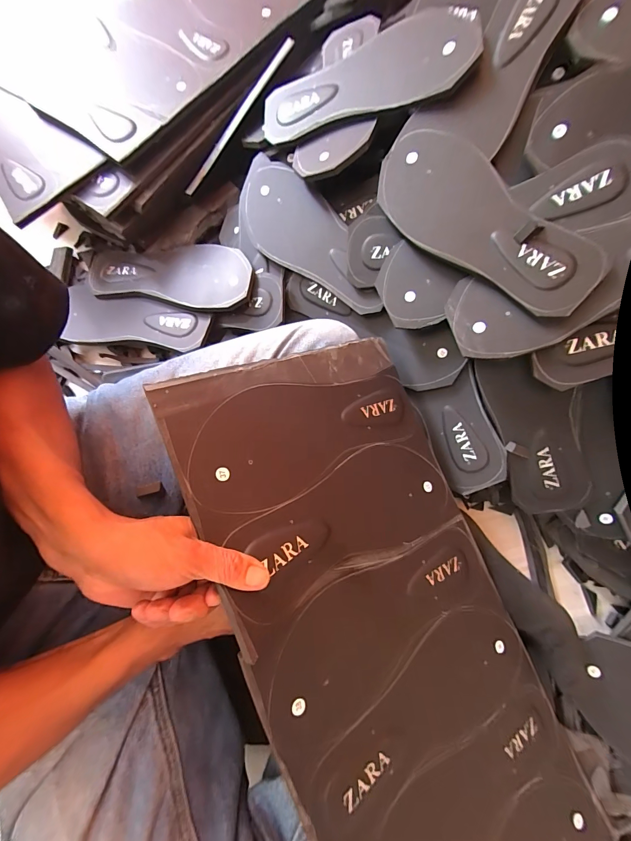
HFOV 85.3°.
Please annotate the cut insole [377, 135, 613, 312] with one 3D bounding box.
[{"bbox_3d":[0.160,-0.195,0.340,0.093,0.015,0.239,-46,73,18],"label":"cut insole"}]

